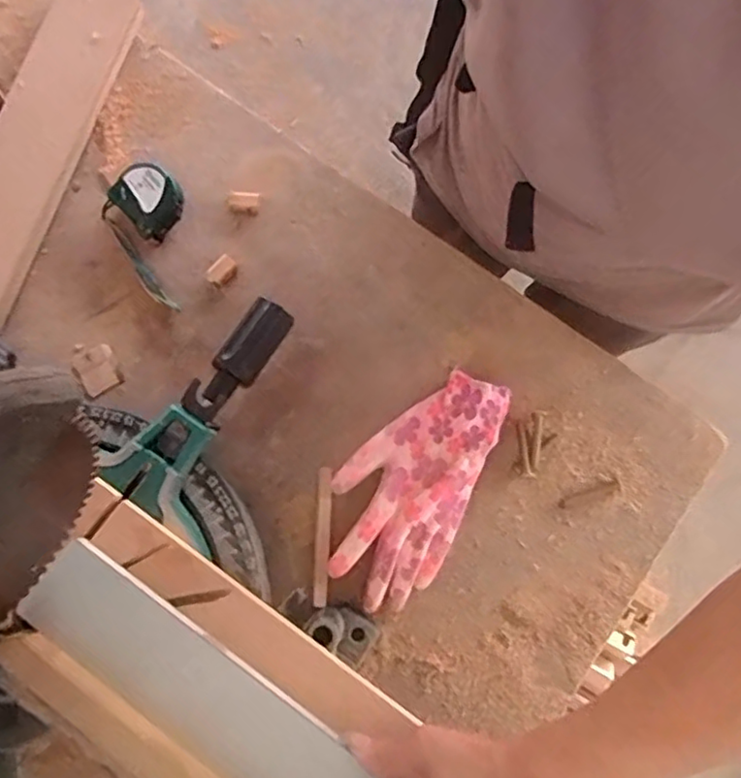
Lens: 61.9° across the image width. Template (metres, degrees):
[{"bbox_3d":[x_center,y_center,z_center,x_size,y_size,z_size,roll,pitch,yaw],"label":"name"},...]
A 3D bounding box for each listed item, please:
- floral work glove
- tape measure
[{"bbox_3d":[0.034,0.078,0.535,0.108,0.037,0.204,25,79,5],"label":"floral work glove"},{"bbox_3d":[-0.207,-0.177,0.583,0.055,0.035,0.058,-41,81,-8],"label":"tape measure"}]

